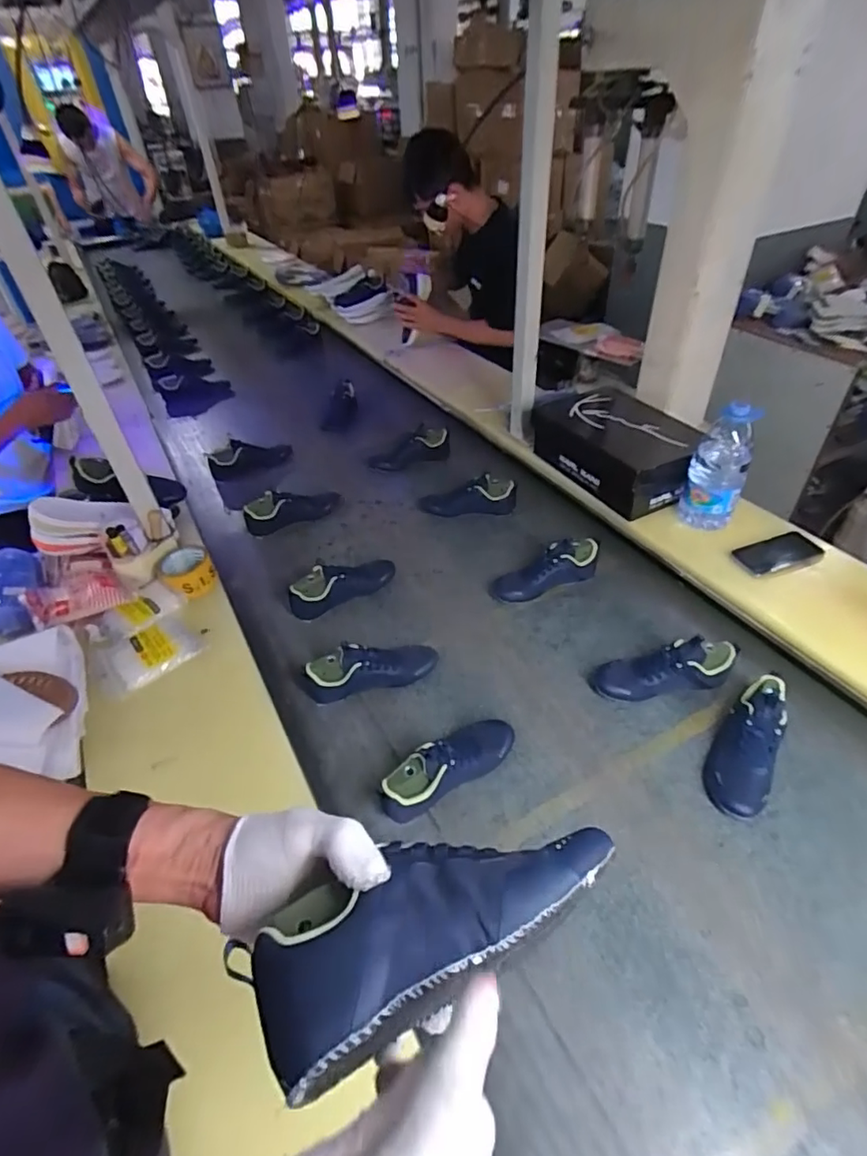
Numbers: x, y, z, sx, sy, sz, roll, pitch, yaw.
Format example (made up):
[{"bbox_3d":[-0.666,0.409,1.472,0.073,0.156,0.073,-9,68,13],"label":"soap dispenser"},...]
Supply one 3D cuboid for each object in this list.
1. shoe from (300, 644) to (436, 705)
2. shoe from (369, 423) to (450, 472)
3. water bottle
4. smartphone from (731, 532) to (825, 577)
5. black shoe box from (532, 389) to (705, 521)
[{"bbox_3d":[-0.108,0.138,0.918,0.221,0.085,0.069,-11,42,-8],"label":"shoe"},{"bbox_3d":[-0.061,-0.333,1.429,0.206,0.078,0.099,-19,44,-16],"label":"shoe"},{"bbox_3d":[0.539,-0.209,1.055,0.100,0.211,0.090,16,45,21],"label":"water bottle"},{"bbox_3d":[0.641,-0.044,1.032,0.160,0.016,0.074,-13,54,-11],"label":"smartphone"},{"bbox_3d":[0.403,-0.292,1.232,0.229,0.112,0.352,-19,44,-16],"label":"black shoe box"}]

